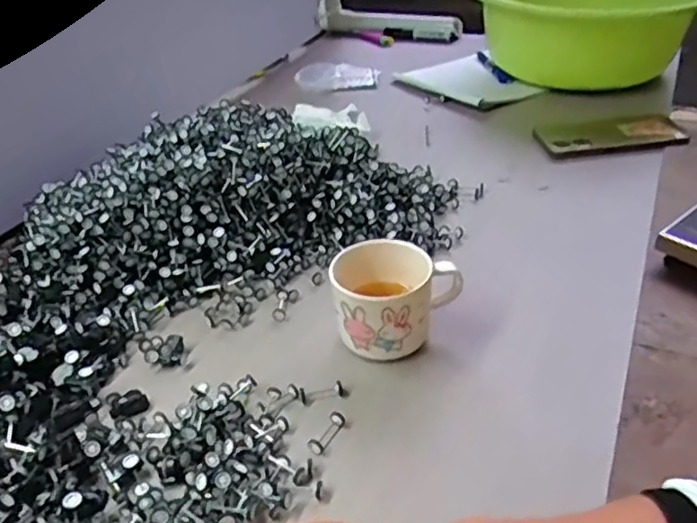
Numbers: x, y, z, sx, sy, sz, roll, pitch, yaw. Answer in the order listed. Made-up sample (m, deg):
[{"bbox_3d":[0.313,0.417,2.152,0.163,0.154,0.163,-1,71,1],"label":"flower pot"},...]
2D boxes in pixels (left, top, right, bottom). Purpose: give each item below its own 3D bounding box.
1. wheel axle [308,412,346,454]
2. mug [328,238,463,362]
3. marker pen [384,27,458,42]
[{"bbox_3d":[-0.014,0.113,0.431,0.011,0.008,0.033,19,41,27],"label":"wheel axle"},{"bbox_3d":[0.036,0.024,0.500,0.092,0.062,0.087,-3,35,3],"label":"mug"},{"bbox_3d":[0.123,-0.392,1.126,0.126,0.019,0.017,8,37,13],"label":"marker pen"}]

